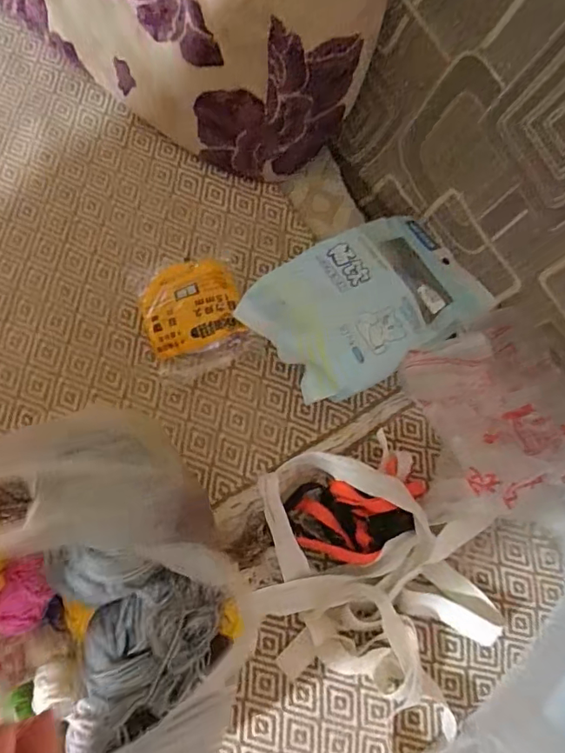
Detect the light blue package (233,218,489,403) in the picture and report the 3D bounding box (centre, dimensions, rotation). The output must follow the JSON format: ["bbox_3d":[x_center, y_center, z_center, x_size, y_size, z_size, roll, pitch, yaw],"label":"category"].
[{"bbox_3d":[0.091,-0.076,0.564,0.240,0.078,0.156,-32,79,-10],"label":"light blue package"}]

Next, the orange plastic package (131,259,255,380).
[{"bbox_3d":[-0.099,-0.070,0.576,0.104,0.038,0.135,-20,77,-7],"label":"orange plastic package"}]

